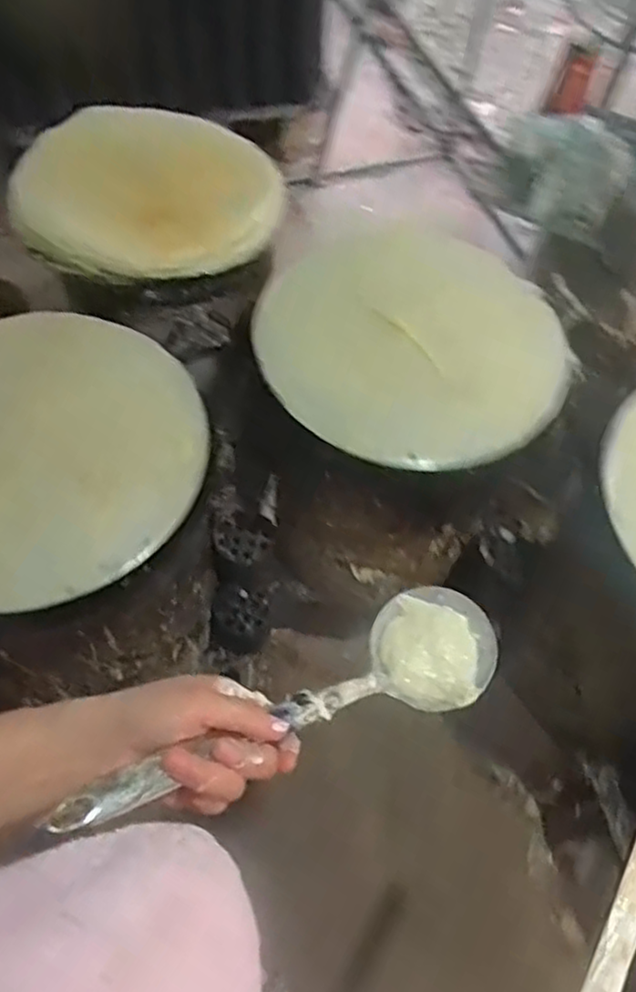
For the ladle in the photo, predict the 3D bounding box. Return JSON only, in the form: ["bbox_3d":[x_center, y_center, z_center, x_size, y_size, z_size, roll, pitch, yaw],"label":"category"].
[{"bbox_3d":[0.000,0.136,0.453,0.325,0.054,0.093,-13,58,-43],"label":"ladle"}]

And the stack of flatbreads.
[{"bbox_3d":[-0.231,-0.409,0.969,0.373,0.077,0.243,4,91,-11],"label":"stack of flatbreads"}]

